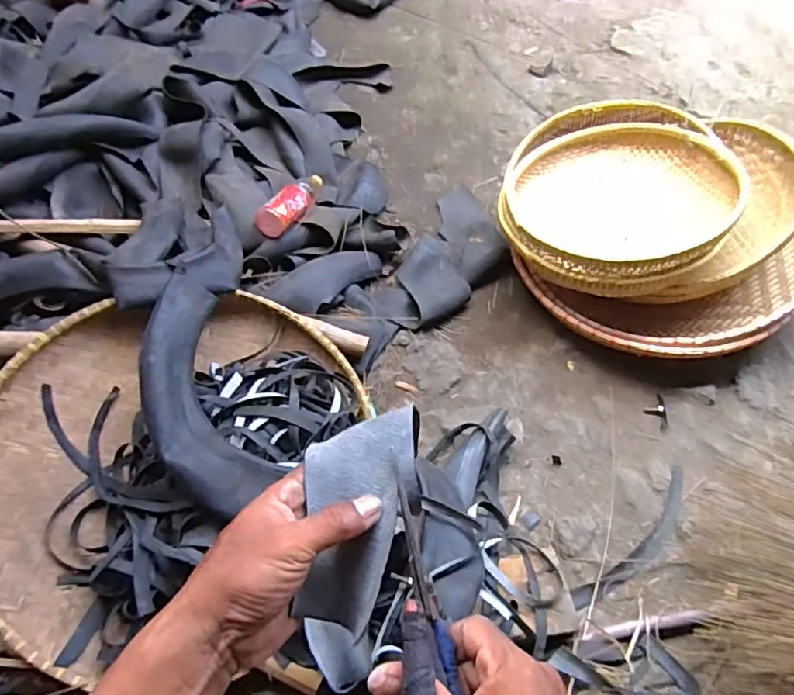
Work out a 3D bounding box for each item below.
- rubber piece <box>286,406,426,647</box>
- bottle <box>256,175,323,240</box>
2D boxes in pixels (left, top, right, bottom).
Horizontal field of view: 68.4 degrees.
[{"bbox_3d":[-0.029,0.108,0.390,0.078,0.025,0.144,13,76,6],"label":"rubber piece"},{"bbox_3d":[-0.199,-0.285,1.139,0.063,0.052,0.186,25,50,12],"label":"bottle"}]

